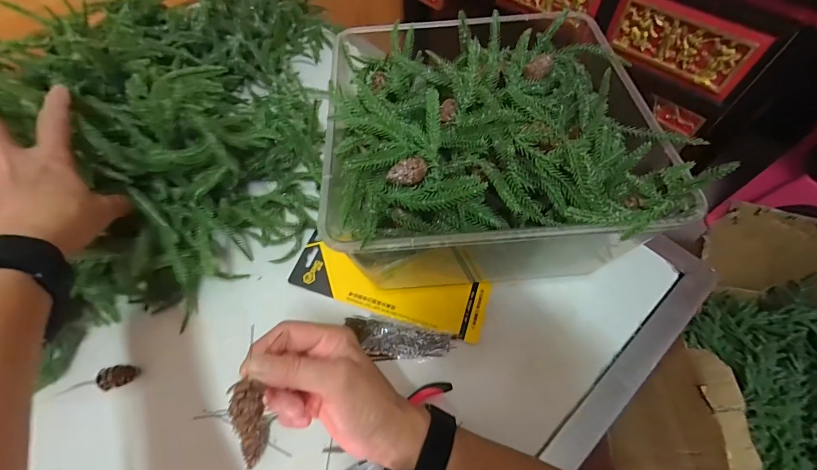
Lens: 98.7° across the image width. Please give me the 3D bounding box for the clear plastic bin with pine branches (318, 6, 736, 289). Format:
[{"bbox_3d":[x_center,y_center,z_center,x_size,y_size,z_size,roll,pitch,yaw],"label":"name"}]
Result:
[{"bbox_3d":[0.077,-0.070,0.368,0.291,0.165,0.238,-2,60,0],"label":"clear plastic bin with pine branches"}]

